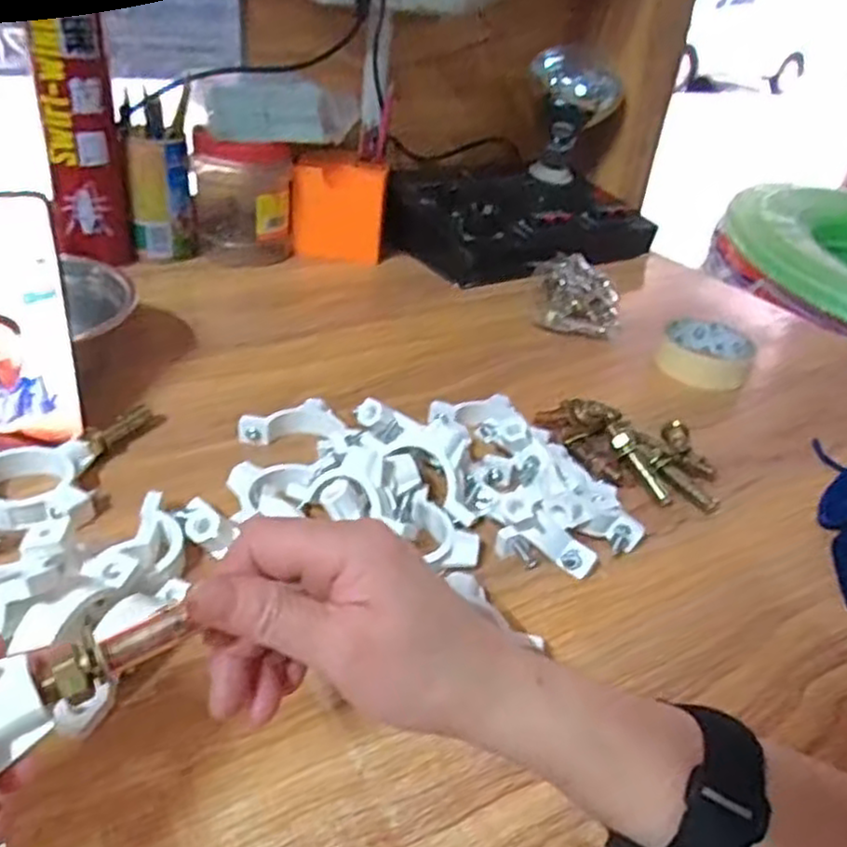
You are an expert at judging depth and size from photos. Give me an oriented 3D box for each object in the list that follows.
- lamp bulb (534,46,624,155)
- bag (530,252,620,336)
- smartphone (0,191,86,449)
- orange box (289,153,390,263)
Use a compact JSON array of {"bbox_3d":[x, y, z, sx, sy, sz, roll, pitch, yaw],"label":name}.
[{"bbox_3d":[0.195,-0.417,0.939,0.113,0.103,0.100,11,33,6],"label":"lamp bulb"},{"bbox_3d":[0.158,-0.132,0.747,0.091,0.040,0.126,7,33,1],"label":"bag"},{"bbox_3d":[-0.257,-0.061,0.443,0.075,0.150,0.005,-8,13,-23],"label":"smartphone"},{"bbox_3d":[-0.093,-0.242,0.820,0.100,0.103,0.085,5,33,-3],"label":"orange box"}]

